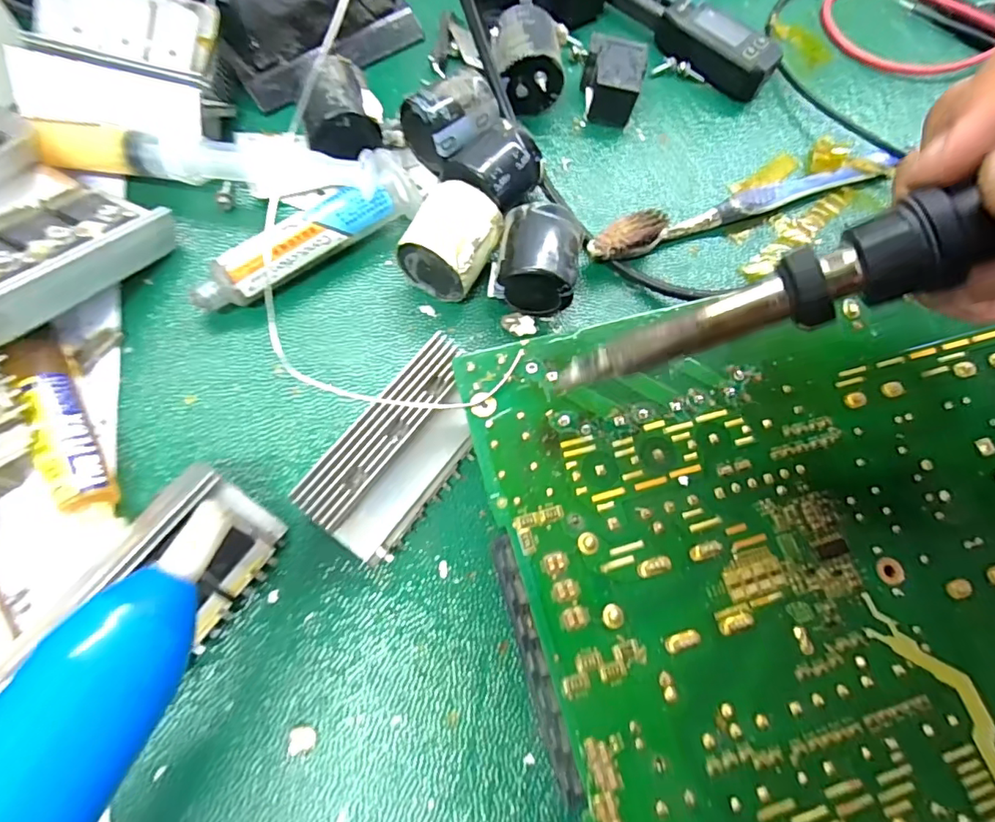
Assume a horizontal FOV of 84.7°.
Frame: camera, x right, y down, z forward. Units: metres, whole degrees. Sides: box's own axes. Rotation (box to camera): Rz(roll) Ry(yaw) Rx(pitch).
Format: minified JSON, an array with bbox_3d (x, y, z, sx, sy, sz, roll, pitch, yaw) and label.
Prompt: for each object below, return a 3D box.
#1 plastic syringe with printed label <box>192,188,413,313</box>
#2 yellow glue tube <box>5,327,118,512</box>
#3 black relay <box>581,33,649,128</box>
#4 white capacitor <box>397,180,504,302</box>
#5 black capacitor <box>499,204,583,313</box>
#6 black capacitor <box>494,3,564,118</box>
[{"bbox_3d":[-0.073,-0.060,0.202,0.079,0.019,0.014,-35,78,-17],"label":"plastic syringe with printed label"},{"bbox_3d":[-0.136,0.003,0.173,0.014,0.021,0.067,-22,74,-14],"label":"yellow glue tube"},{"bbox_3d":[0.053,-0.153,0.253,0.026,0.021,0.031,11,69,-3],"label":"black relay"},{"bbox_3d":[-0.017,-0.064,0.207,0.030,0.029,0.039,26,69,3],"label":"white capacitor"},{"bbox_3d":[0.015,-0.054,0.207,0.028,0.031,0.035,8,69,-4],"label":"black capacitor"},{"bbox_3d":[0.013,-0.156,0.246,0.028,0.032,0.034,-4,70,-9],"label":"black capacitor"}]

